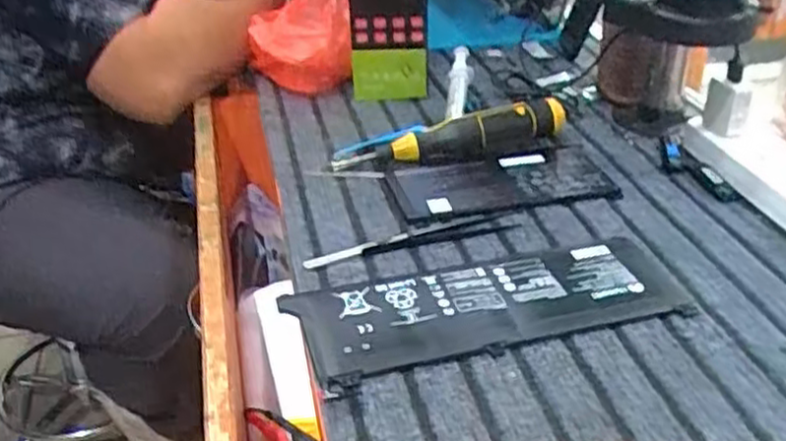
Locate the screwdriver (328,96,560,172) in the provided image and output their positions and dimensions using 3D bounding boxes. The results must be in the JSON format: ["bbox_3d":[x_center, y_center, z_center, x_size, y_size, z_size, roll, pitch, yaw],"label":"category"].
[{"bbox_3d":[0.059,-0.076,0.689,0.218,0.046,0.034,-11,33,-17],"label":"screwdriver"}]

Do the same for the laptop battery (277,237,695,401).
[{"bbox_3d":[0.068,0.055,0.517,0.260,0.009,0.091,-10,33,-15],"label":"laptop battery"}]

